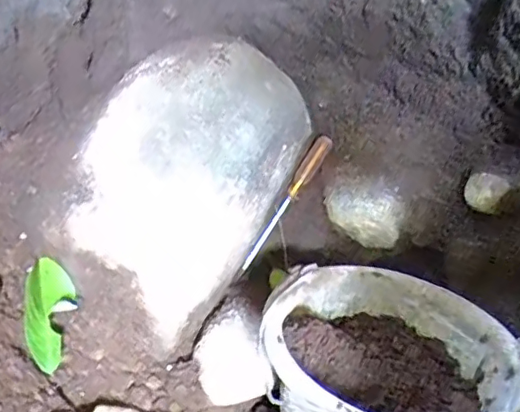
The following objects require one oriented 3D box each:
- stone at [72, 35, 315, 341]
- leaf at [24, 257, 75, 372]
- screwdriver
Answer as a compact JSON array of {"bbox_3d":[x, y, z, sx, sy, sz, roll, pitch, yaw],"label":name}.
[{"bbox_3d":[-0.097,-0.026,0.688,0.222,0.358,0.140,25,0,15],"label":"stone"},{"bbox_3d":[-0.221,0.109,0.600,0.052,0.028,0.129,19,48,-32],"label":"leaf"},{"bbox_3d":[0.034,-0.004,0.709,0.019,0.016,0.191,29,81,28],"label":"screwdriver"}]

